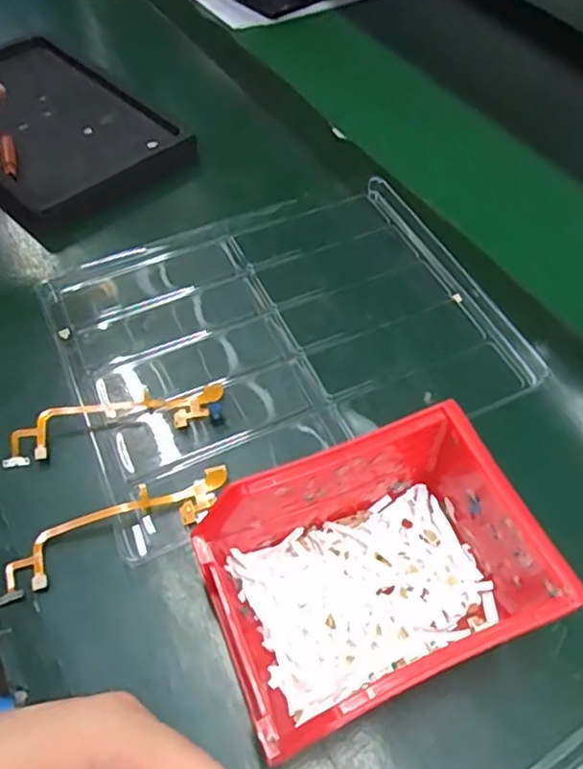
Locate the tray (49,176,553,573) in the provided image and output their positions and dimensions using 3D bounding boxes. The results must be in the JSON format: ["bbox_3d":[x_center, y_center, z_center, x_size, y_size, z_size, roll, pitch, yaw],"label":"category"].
[{"bbox_3d":[-0.002,-0.039,0.414,0.280,0.016,0.217,-22,58,-17],"label":"tray"}]

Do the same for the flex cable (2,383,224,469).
[{"bbox_3d":[-0.105,0.020,0.370,0.130,0.010,0.028,-14,56,-12],"label":"flex cable"}]

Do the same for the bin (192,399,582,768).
[{"bbox_3d":[0.038,0.088,0.285,0.141,0.074,0.104,-19,57,-15],"label":"bin"}]

